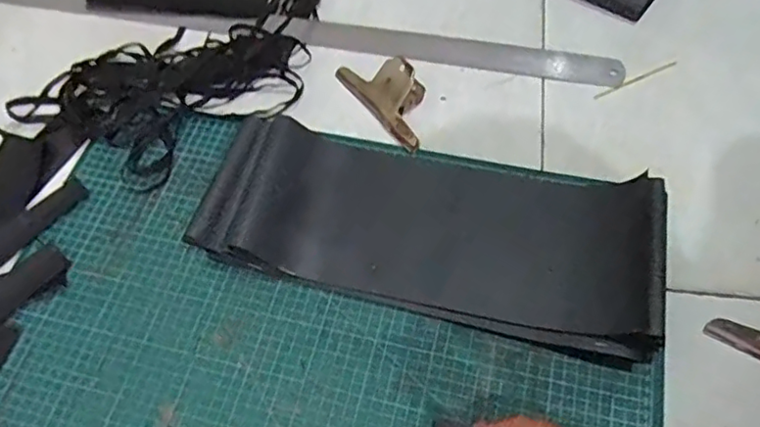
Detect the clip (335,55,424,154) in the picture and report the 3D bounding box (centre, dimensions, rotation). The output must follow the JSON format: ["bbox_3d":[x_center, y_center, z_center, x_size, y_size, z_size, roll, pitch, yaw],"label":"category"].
[{"bbox_3d":[0.015,-0.137,0.654,0.065,0.043,0.135,-33,63,-15],"label":"clip"}]

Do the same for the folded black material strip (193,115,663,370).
[{"bbox_3d":[0.037,0.008,0.568,0.413,0.044,0.160,13,61,10],"label":"folded black material strip"}]

